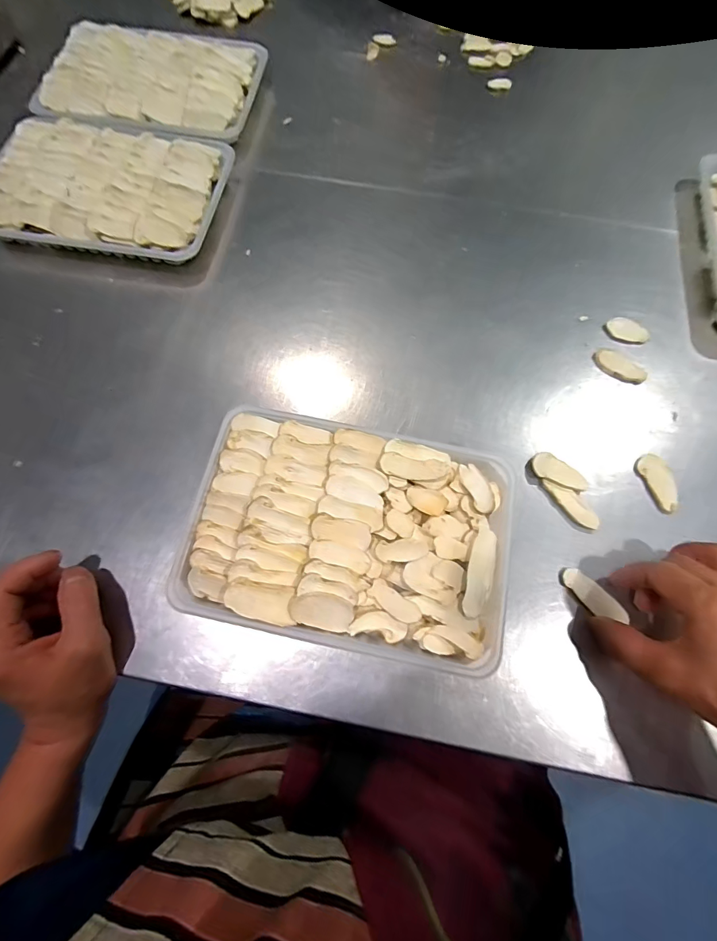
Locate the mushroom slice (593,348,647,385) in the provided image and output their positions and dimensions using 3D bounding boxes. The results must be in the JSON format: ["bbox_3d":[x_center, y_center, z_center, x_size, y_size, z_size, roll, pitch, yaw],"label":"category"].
[{"bbox_3d":[0.240,-0.096,0.374,0.048,0.008,0.022,37,75,11],"label":"mushroom slice"}]

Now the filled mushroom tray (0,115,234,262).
[{"bbox_3d":[-0.253,-0.287,0.414,0.221,0.037,0.153,9,72,3],"label":"filled mushroom tray"}]

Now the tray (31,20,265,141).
[{"bbox_3d":[-0.235,-0.438,0.466,0.232,0.039,0.159,7,72,2],"label":"tray"}]

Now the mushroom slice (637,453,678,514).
[{"bbox_3d":[0.250,0.010,0.336,0.022,0.005,0.049,-15,72,-5],"label":"mushroom slice"}]

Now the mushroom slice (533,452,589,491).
[{"bbox_3d":[0.166,0.000,0.335,0.045,0.005,0.024,17,72,5],"label":"mushroom slice"}]

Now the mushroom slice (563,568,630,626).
[{"bbox_3d":[0.176,0.094,0.303,0.051,0.005,0.021,39,76,11],"label":"mushroom slice"}]

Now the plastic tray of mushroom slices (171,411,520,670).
[{"bbox_3d":[-0.006,0.045,0.305,0.230,0.035,0.159,11,72,3],"label":"plastic tray of mushroom slices"}]

